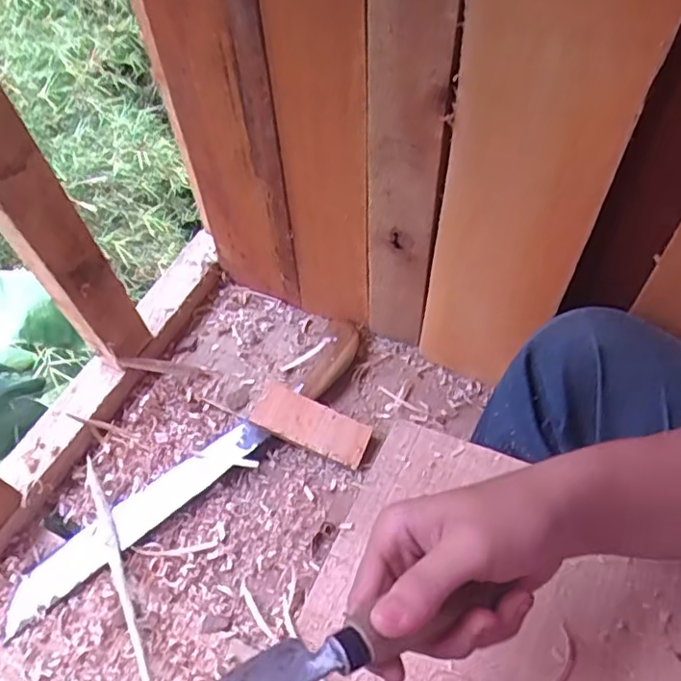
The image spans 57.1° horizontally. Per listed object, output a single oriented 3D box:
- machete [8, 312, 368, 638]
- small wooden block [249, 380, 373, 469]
[{"bbox_3d":[-0.134,0.121,0.622,0.426,0.031,0.058,-38,62,-19],"label":"machete"},{"bbox_3d":[-0.029,0.084,0.628,0.116,0.011,0.046,25,74,1],"label":"small wooden block"}]

